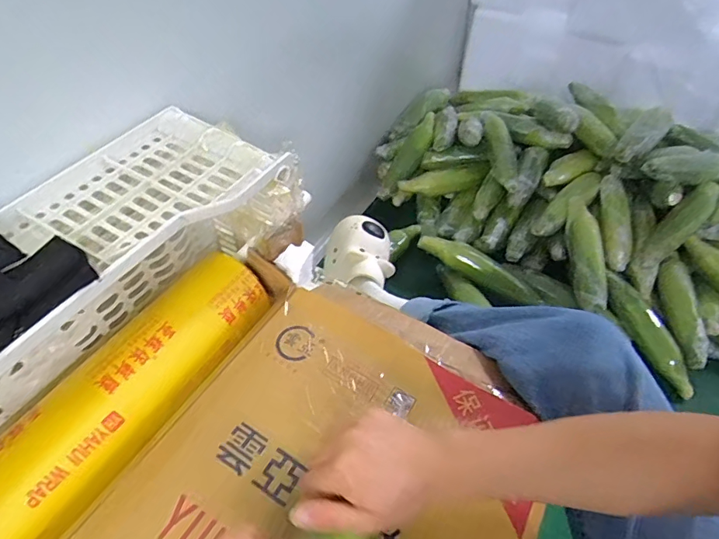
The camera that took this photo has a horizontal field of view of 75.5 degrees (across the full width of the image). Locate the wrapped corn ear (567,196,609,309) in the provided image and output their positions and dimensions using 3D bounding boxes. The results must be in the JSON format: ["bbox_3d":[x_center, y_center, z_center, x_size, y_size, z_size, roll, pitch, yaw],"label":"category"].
[{"bbox_3d":[0.423,-0.035,0.865,0.045,0.055,0.220,0,73,-4],"label":"wrapped corn ear"}]

